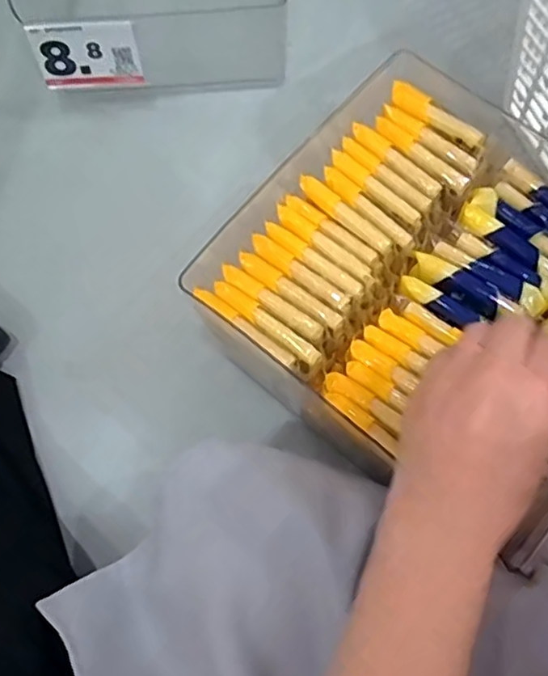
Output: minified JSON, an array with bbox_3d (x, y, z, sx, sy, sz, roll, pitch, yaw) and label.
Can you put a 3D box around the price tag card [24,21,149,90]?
[{"bbox_3d":[-0.176,-0.267,0.581,0.097,0.065,0.006,-2,53,2],"label":"price tag card"}]

